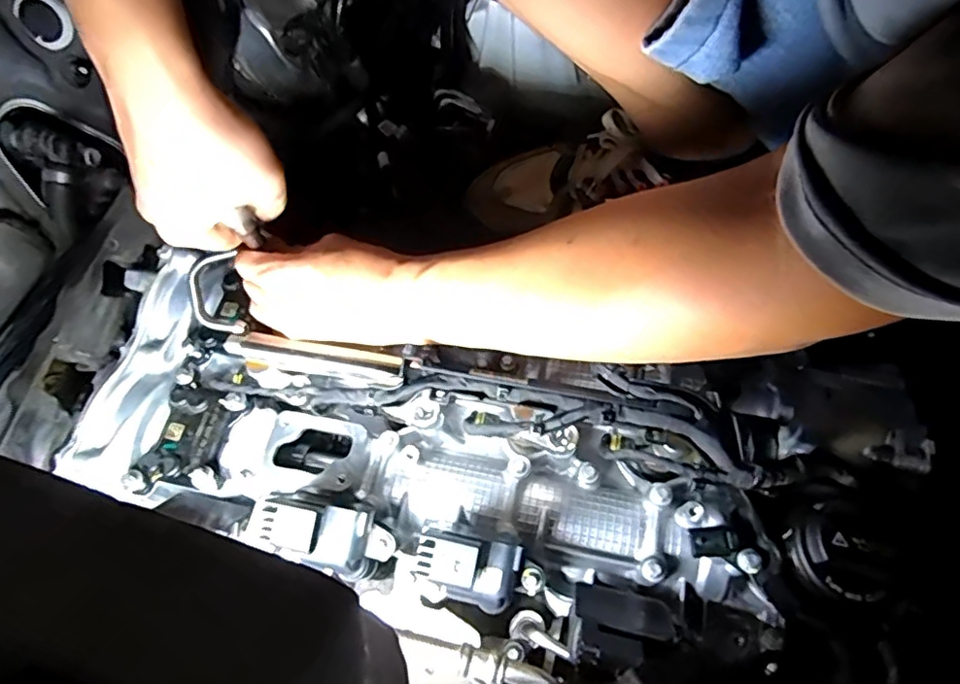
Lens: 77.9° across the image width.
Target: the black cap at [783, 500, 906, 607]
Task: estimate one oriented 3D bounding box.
[{"bbox_3d":[0.193,0.109,0.312,0.047,0.017,0.050,-1,65,2],"label":"black cap"}]

